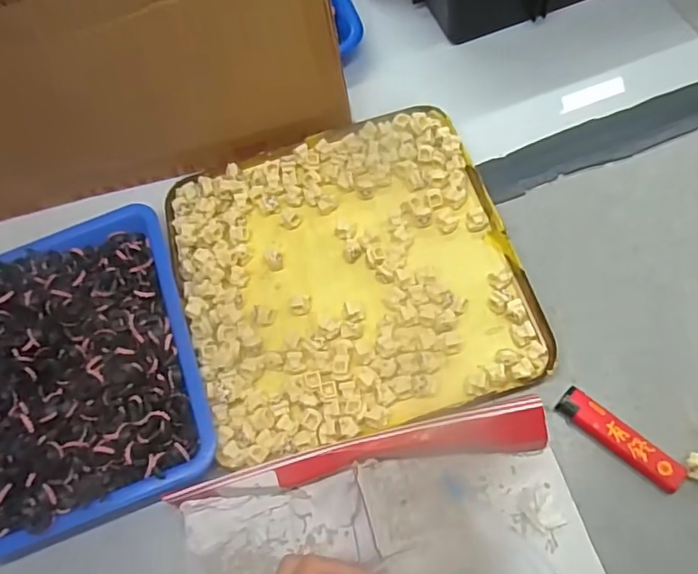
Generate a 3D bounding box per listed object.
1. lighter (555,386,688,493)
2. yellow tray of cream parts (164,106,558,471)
[{"bbox_3d":[0.168,0.094,0.331,0.078,0.012,0.019,38,76,21],"label":"lighter"},{"bbox_3d":[-0.003,-0.014,0.394,0.233,0.029,0.234,-17,70,-3],"label":"yellow tray of cream parts"}]

